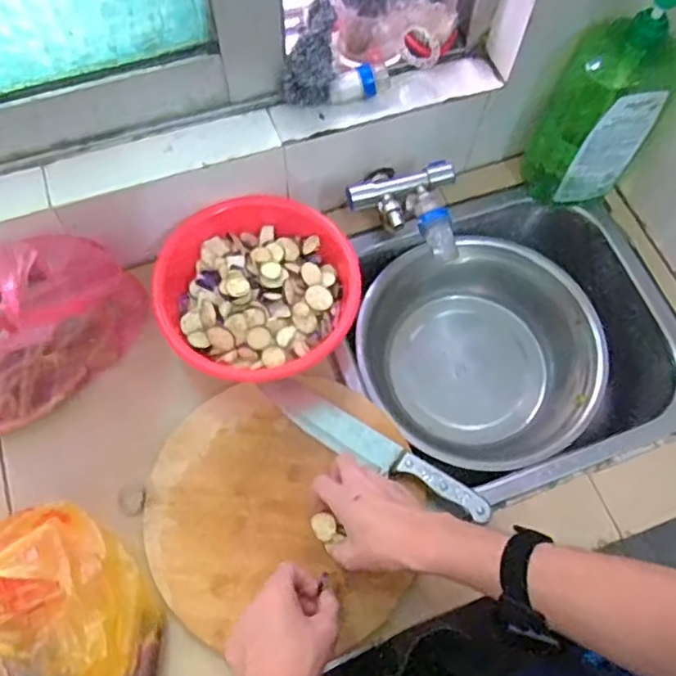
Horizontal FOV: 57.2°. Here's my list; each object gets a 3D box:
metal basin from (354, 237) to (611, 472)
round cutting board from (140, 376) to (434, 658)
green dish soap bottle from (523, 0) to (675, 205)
[{"bbox_3d":[0.185,0.024,0.839,0.306,0.122,0.283,1,67,-1],"label":"metal basin"},{"bbox_3d":[-0.057,0.181,0.676,0.282,0.047,0.274,1,67,-1],"label":"round cutting board"},{"bbox_3d":[0.307,-0.271,0.704,0.122,0.287,0.088,32,70,11],"label":"green dish soap bottle"}]

